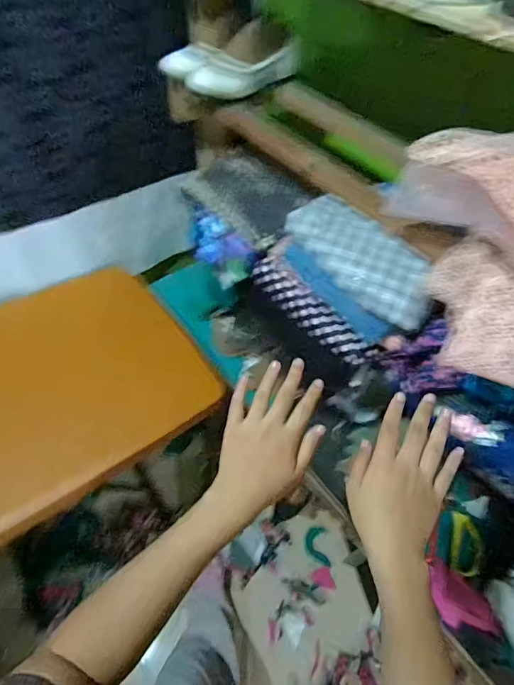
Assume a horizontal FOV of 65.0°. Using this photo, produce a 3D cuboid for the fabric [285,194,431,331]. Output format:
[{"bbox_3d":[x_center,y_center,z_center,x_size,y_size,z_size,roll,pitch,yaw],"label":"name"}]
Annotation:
[{"bbox_3d":[0.145,-0.118,0.561,0.094,0.048,0.235,-27,58,-23],"label":"fabric"}]

